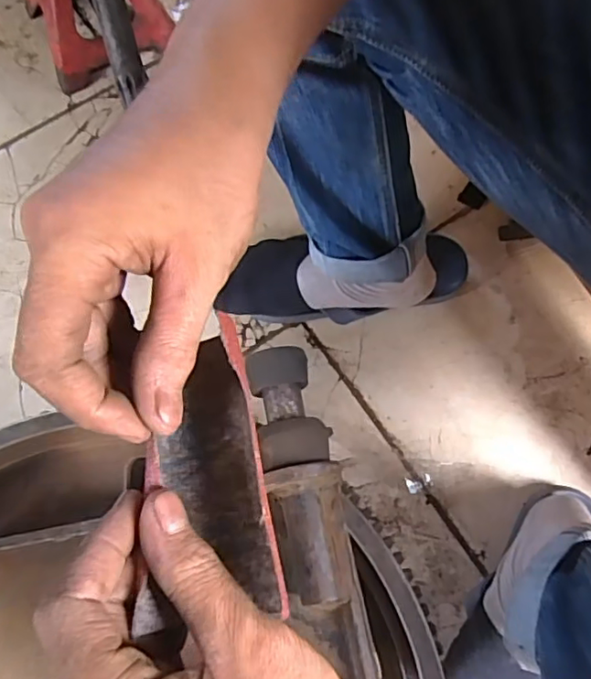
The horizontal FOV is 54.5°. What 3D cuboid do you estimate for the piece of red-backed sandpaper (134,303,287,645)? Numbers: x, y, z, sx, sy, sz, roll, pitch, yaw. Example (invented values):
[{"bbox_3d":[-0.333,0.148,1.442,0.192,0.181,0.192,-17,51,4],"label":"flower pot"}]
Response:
[{"bbox_3d":[-0.030,0.043,0.197,0.046,0.030,0.100,-3,72,-2],"label":"piece of red-backed sandpaper"}]

